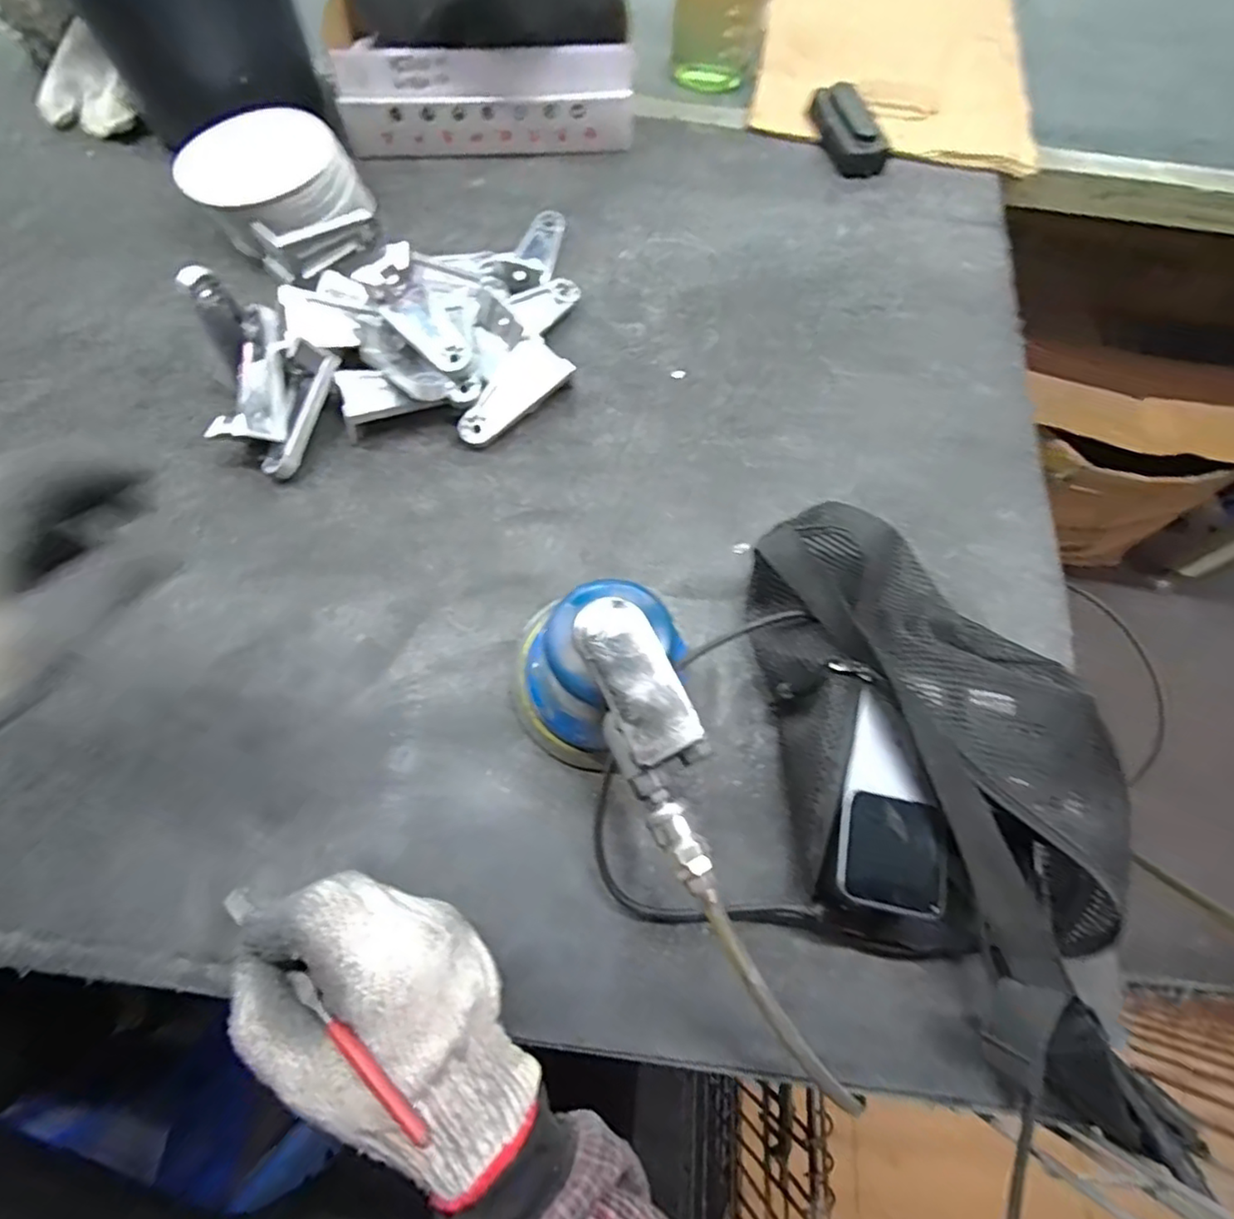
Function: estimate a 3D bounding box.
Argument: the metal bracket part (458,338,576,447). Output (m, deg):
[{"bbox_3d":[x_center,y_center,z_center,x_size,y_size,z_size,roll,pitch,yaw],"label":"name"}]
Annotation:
[{"bbox_3d":[-0.081,-0.161,0.470,0.040,0.014,0.092,43,87,14],"label":"metal bracket part"}]

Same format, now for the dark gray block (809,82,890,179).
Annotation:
[{"bbox_3d":[0.227,-0.468,0.610,0.040,0.031,0.100,-17,69,-9],"label":"dark gray block"}]

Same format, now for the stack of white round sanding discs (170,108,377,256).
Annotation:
[{"bbox_3d":[-0.281,-0.349,0.520,0.102,0.066,0.118,31,70,10],"label":"stack of white round sanding discs"}]

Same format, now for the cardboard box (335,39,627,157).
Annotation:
[{"bbox_3d":[-0.113,-0.452,0.563,0.252,0.078,0.037,-3,68,-4],"label":"cardboard box"}]

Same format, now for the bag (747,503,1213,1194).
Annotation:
[{"bbox_3d":[0.189,0.099,0.352,0.175,0.075,0.342,-7,68,-5],"label":"bag"}]

